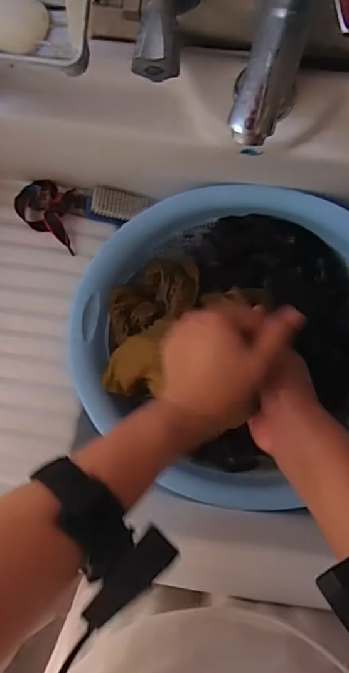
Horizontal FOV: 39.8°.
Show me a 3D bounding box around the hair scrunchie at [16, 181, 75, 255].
[{"bbox_3d":[-0.159,-0.151,0.600,0.065,0.033,0.090,0,89,2],"label":"hair scrunchie"}]

